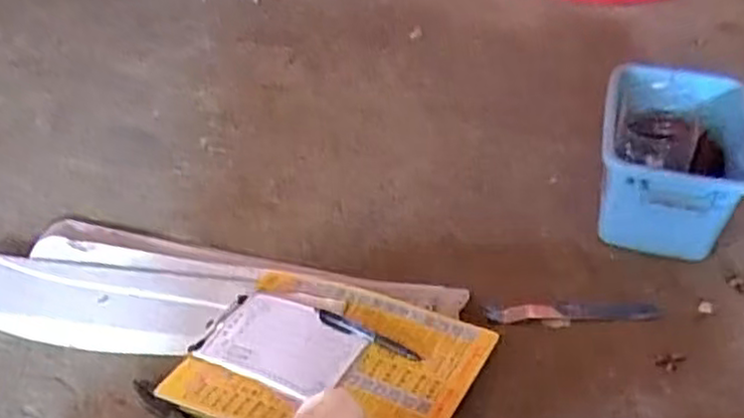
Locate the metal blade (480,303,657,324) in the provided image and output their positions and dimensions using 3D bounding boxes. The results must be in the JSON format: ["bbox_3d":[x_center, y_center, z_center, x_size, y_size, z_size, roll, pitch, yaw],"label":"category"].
[{"bbox_3d":[0.259,0.133,0.934,0.227,0.010,0.032,-2,43,-3],"label":"metal blade"}]

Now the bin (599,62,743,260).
[{"bbox_3d":[0.416,-0.059,1.008,0.205,0.192,0.230,12,44,12],"label":"bin"}]

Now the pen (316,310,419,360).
[{"bbox_3d":[-0.008,0.135,0.762,0.126,0.014,0.018,26,49,25],"label":"pen"}]

